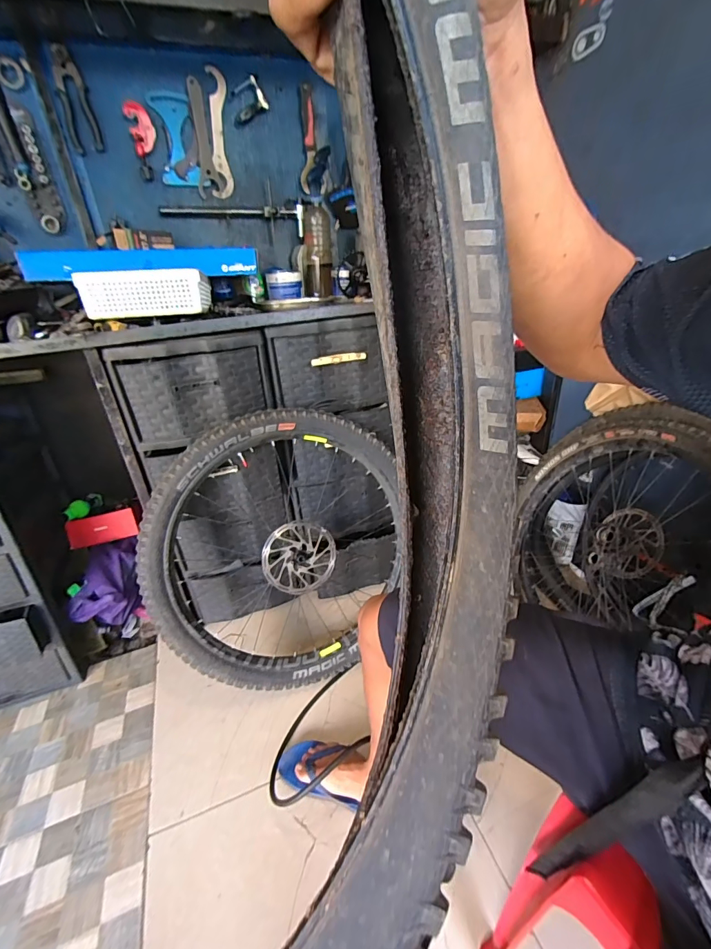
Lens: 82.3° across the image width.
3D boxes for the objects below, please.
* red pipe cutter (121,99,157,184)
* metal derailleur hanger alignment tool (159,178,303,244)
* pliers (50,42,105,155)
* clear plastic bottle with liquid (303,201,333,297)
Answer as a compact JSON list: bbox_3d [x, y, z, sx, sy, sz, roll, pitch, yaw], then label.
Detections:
[{"bbox_3d":[-0.527,-0.828,1.016,0.061,0.151,0.024,-25,35,-33],"label":"red pipe cutter"},{"bbox_3d":[-0.339,-0.740,1.151,0.390,0.112,0.047,-16,31,-19],"label":"metal derailleur hanger alignment tool"},{"bbox_3d":[-0.650,-0.869,0.948,0.065,0.187,0.011,-17,31,-21],"label":"pliers"},{"bbox_3d":[-0.116,-0.656,1.214,0.090,0.223,0.102,-7,29,-4],"label":"clear plastic bottle with liquid"}]

